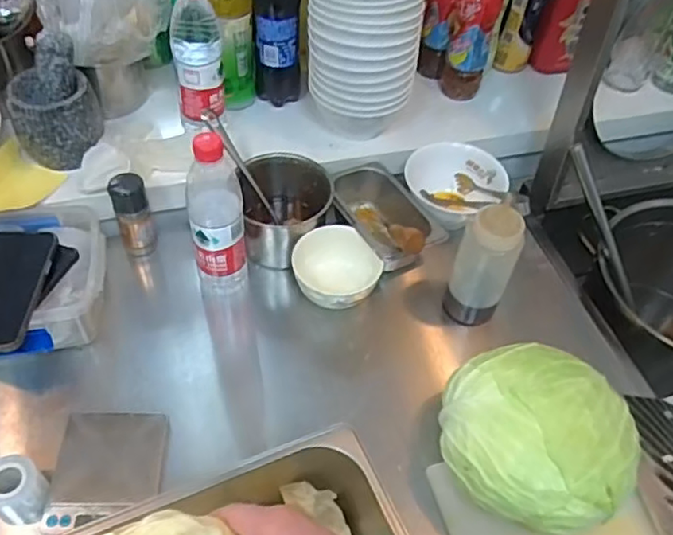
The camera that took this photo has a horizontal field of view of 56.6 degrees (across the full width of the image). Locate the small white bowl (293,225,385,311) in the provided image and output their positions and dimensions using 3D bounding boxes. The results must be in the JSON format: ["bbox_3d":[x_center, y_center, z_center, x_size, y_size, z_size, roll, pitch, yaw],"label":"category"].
[{"bbox_3d":[0.000,0.000,0.783,0.105,0.055,0.095,-7,51,-10],"label":"small white bowl"}]

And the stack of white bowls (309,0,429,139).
[{"bbox_3d":[0.035,-0.297,0.860,0.140,0.247,0.131,5,50,0],"label":"stack of white bowls"}]

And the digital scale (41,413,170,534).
[{"bbox_3d":[-0.229,0.200,0.629,0.105,0.025,0.114,0,50,-5],"label":"digital scale"}]

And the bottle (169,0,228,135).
[{"bbox_3d":[-0.181,-0.269,0.822,0.064,0.204,0.063,-9,51,-12],"label":"bottle"}]

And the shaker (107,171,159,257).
[{"bbox_3d":[-0.263,-0.066,0.811,0.044,0.112,0.038,-15,53,-16],"label":"shaker"}]

